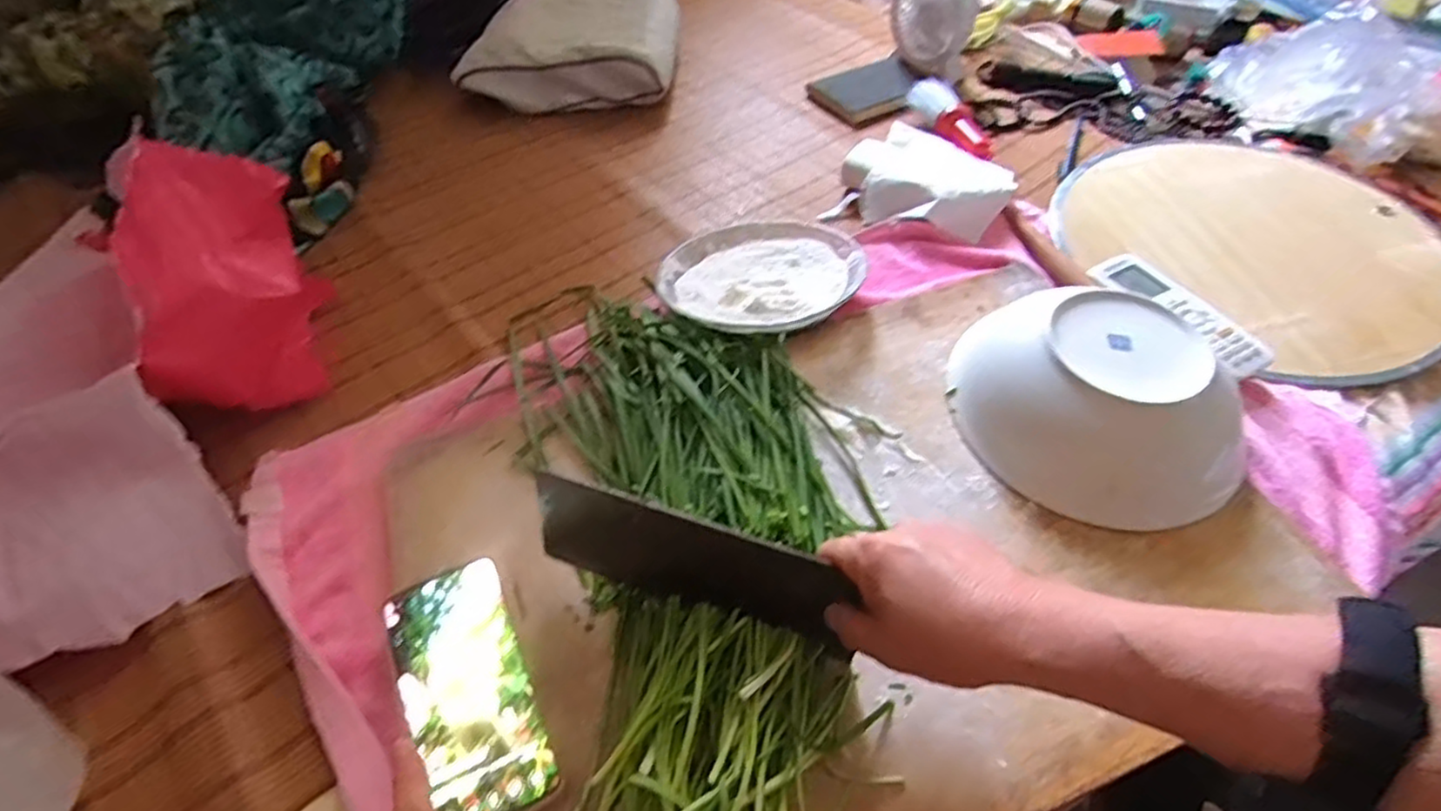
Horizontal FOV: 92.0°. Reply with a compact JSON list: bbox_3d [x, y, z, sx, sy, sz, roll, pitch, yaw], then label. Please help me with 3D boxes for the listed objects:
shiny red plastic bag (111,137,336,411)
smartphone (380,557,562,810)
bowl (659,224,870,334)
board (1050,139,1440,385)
[{"bbox_3d":[-0.406,-0.106,0.577,0.104,0.133,0.233,-20,52,-16],"label":"shiny red plastic bag"},{"bbox_3d":[-0.149,0.166,0.410,0.071,0.010,0.153,-23,55,-19],"label":"smartphone"},{"bbox_3d":[0.035,-0.111,0.624,0.174,0.055,0.169,0,49,1],"label":"bowl"},{"bbox_3d":[0.537,-0.171,0.687,0.330,0.024,0.342,1,52,-1],"label":"board"}]

